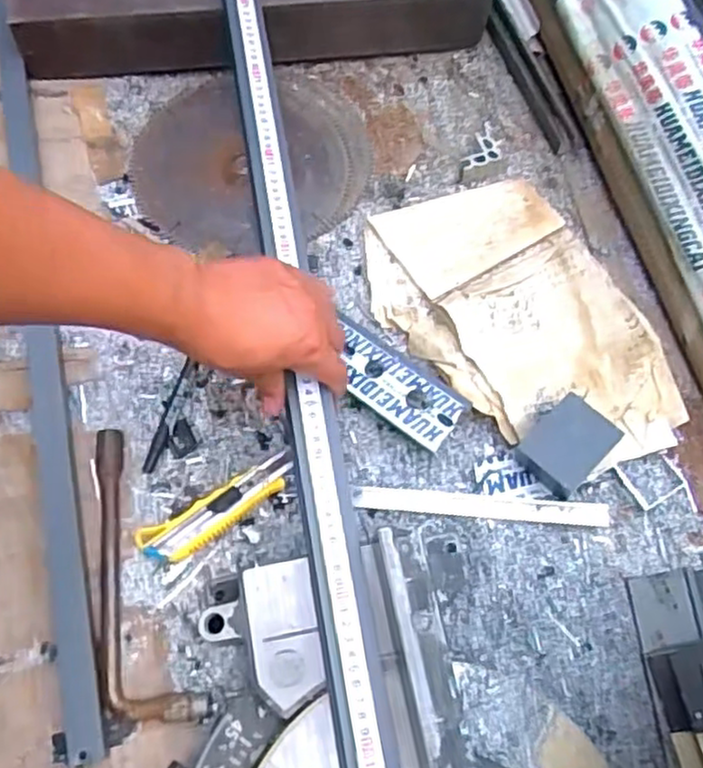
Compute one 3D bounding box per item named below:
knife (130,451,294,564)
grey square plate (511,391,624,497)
[{"bbox_3d":[-0.115,0.113,0.638,0.148,0.010,0.040,-28,93,-12],"label":"knife"},{"bbox_3d":[0.191,0.054,0.640,0.061,0.035,0.074,43,72,14],"label":"grey square plate"}]

